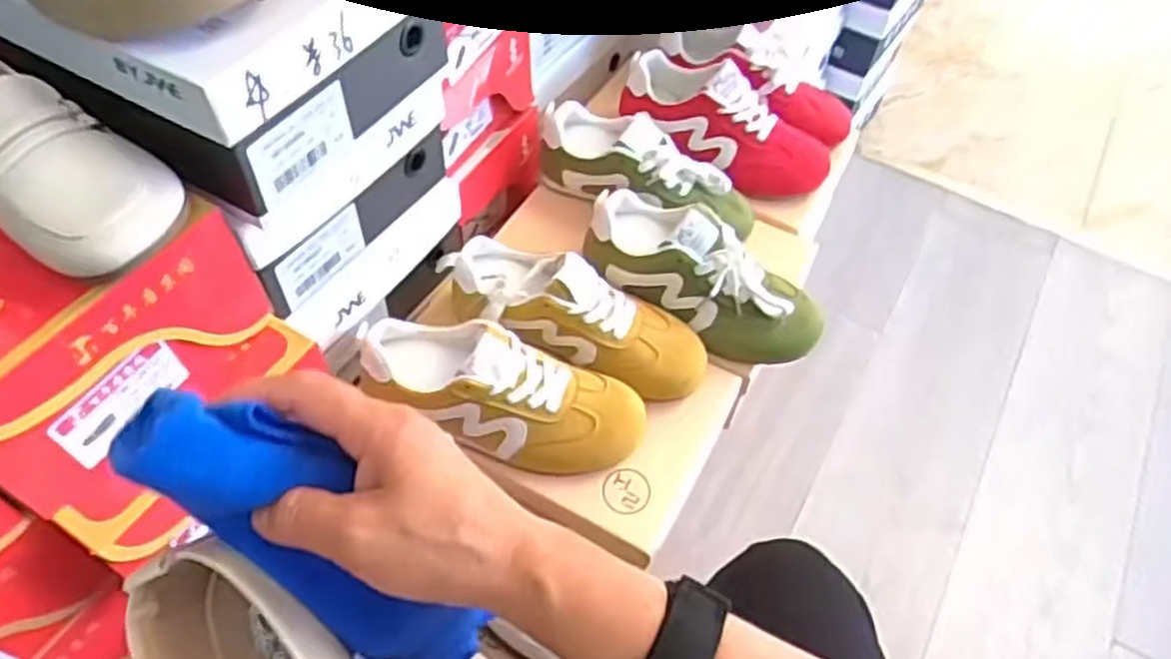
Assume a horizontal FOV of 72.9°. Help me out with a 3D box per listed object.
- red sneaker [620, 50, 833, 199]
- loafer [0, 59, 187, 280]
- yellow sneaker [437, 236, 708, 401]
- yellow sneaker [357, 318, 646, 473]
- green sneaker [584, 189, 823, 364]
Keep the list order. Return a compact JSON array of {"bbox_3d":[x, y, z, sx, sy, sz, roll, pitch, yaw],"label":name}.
[{"bbox_3d":[0.147,-0.217,0.826,0.228,0.080,0.091,33,58,3],"label":"red sneaker"},{"bbox_3d":[-0.326,-0.114,0.448,0.231,0.057,0.079,33,59,19],"label":"loafer"},{"bbox_3d":[-0.009,-0.021,0.676,0.231,0.079,0.082,21,56,12],"label":"yellow sneaker"},{"bbox_3d":[-0.064,0.048,0.626,0.231,0.077,0.077,20,55,-6],"label":"yellow sneaker"},{"bbox_3d":[0.104,-0.054,0.708,0.221,0.088,0.080,30,58,17],"label":"green sneaker"}]

